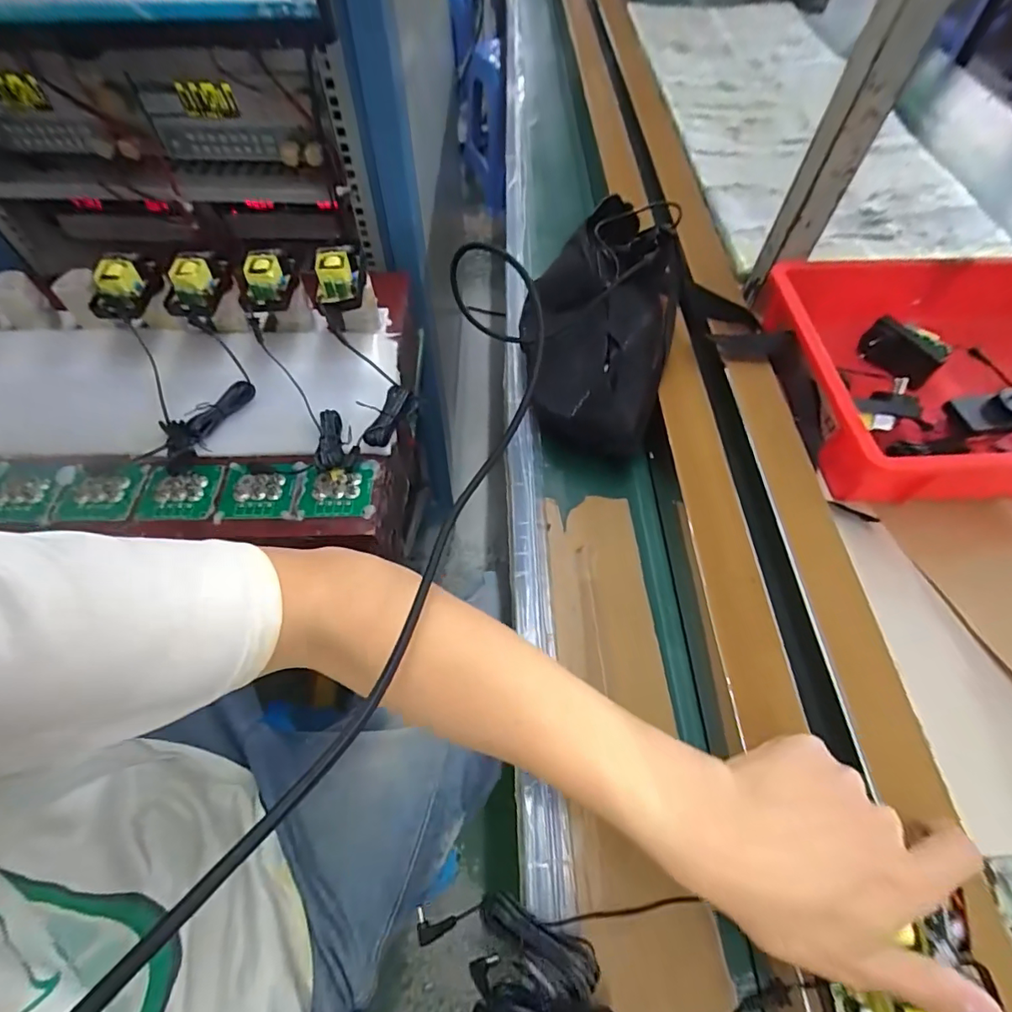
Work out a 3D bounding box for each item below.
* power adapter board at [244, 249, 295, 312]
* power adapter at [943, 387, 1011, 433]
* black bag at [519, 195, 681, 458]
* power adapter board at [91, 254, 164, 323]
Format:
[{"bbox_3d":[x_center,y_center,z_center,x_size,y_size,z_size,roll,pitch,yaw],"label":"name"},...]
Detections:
[{"bbox_3d":[-0.249,-0.237,0.522,0.043,0.036,0.069,-2,59,-3],"label":"power adapter board"},{"bbox_3d":[0.504,-0.096,0.522,0.085,0.036,0.047,-7,59,-6],"label":"power adapter"},{"bbox_3d":[0.091,-0.185,0.528,0.151,0.117,0.262,1,59,-1],"label":"black bag"},{"bbox_3d":[-0.396,-0.234,0.524,0.052,0.032,0.080,1,59,-1],"label":"power adapter board"}]

